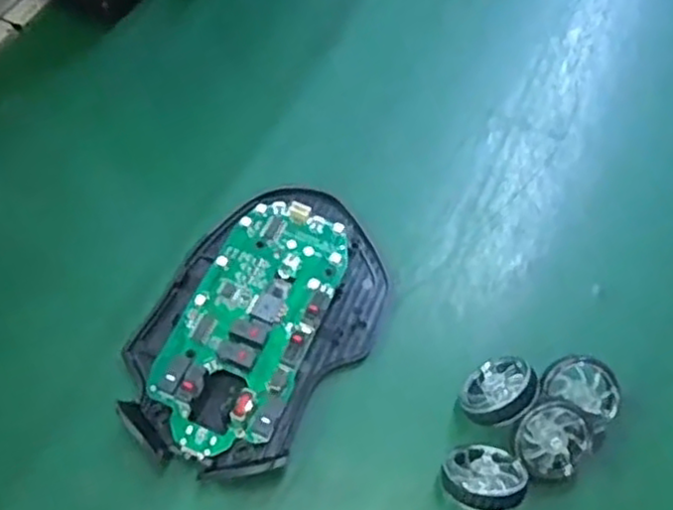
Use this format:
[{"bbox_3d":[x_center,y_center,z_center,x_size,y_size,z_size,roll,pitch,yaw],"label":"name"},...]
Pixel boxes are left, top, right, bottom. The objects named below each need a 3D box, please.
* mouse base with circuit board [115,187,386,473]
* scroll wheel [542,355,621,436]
[{"bbox_3d":[-0.028,0.022,0.257,0.070,0.018,0.111,28,60,16],"label":"mouse base with circuit board"},{"bbox_3d":[0.083,0.046,0.242,0.025,0.009,0.020,25,59,15],"label":"scroll wheel"}]

